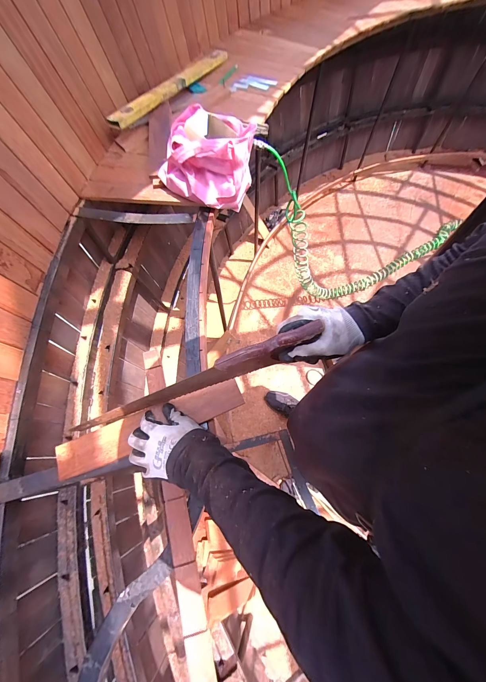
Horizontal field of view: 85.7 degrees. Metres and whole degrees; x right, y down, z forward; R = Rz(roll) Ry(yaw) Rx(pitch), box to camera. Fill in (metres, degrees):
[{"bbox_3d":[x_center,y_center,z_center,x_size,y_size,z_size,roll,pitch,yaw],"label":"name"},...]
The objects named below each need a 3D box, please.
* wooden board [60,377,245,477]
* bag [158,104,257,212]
[{"bbox_3d":[-0.163,0.150,0.469,0.331,0.016,0.062,-22,68,-6],"label":"wooden board"},{"bbox_3d":[-0.089,-0.452,0.658,0.228,0.119,0.211,30,70,13],"label":"bag"}]

